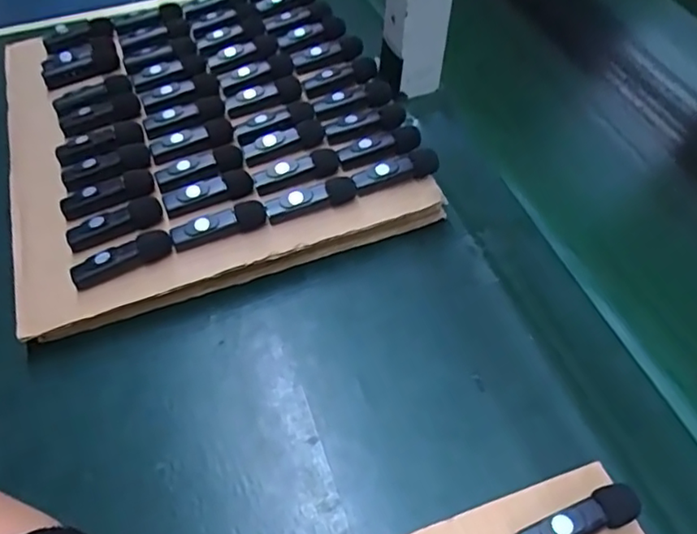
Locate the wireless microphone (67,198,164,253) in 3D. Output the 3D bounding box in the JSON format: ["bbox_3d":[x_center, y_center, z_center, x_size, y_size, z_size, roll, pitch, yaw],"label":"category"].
[{"bbox_3d":[-0.163,-0.031,0.404,0.064,0.013,0.020,-20,54,-12],"label":"wireless microphone"}]

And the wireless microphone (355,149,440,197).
[{"bbox_3d":[0.034,-0.068,0.420,0.063,0.019,0.013,-16,54,-9],"label":"wireless microphone"}]

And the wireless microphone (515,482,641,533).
[{"bbox_3d":[0.117,0.130,0.294,0.065,0.016,0.019,-21,55,-13],"label":"wireless microphone"}]

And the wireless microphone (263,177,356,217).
[{"bbox_3d":[-0.027,-0.050,0.406,0.064,0.016,0.014,-19,54,-11],"label":"wireless microphone"}]

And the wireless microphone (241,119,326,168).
[{"bbox_3d":[-0.049,-0.096,0.447,0.067,0.012,0.024,-24,55,-15],"label":"wireless microphone"}]

